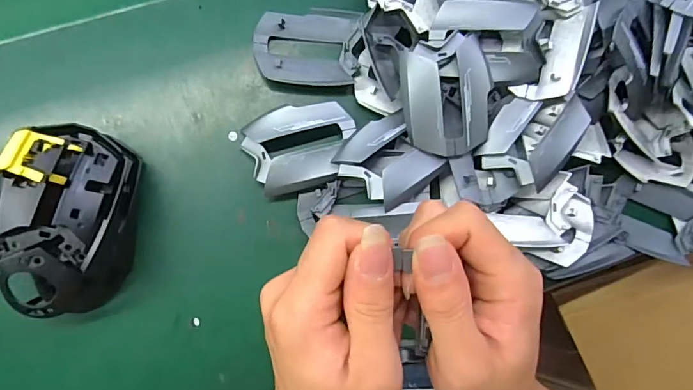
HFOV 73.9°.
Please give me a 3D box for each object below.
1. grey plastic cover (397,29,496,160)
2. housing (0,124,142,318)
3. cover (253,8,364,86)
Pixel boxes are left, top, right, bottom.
[{"bbox_3d":[0.069,-0.067,0.314,0.058,0.017,0.076,-8,85,-6],"label":"grey plastic cover"},{"bbox_3d":[-0.181,0.017,0.294,0.071,0.064,0.118,6,85,-5],"label":"housing"},{"bbox_3d":[-0.029,-0.110,0.343,0.076,0.012,0.058,2,86,-5],"label":"cover"}]

